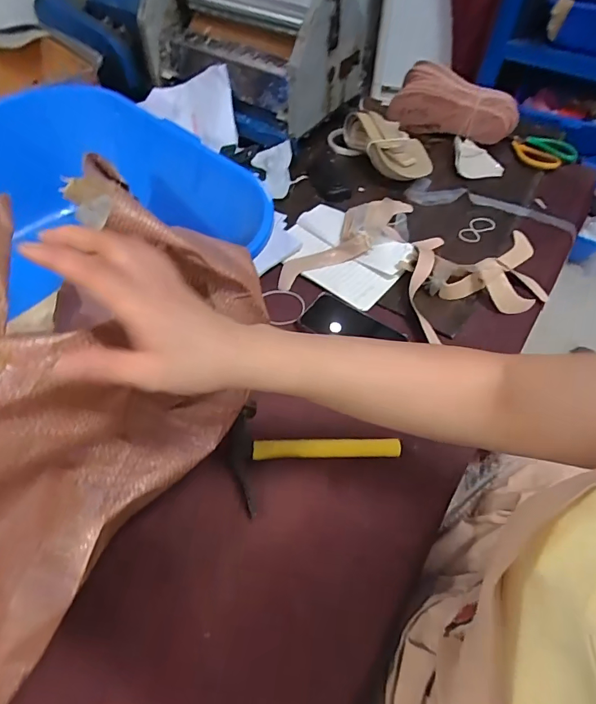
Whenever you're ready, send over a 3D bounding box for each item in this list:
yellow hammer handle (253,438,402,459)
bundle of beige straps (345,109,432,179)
[{"bbox_3d":[0.034,0.112,0.511,0.168,0.009,0.020,-1,54,-1],"label":"yellow hammer handle"},{"bbox_3d":[0.179,-0.408,0.866,0.105,0.063,0.199,-21,57,-14],"label":"bundle of beige straps"}]

